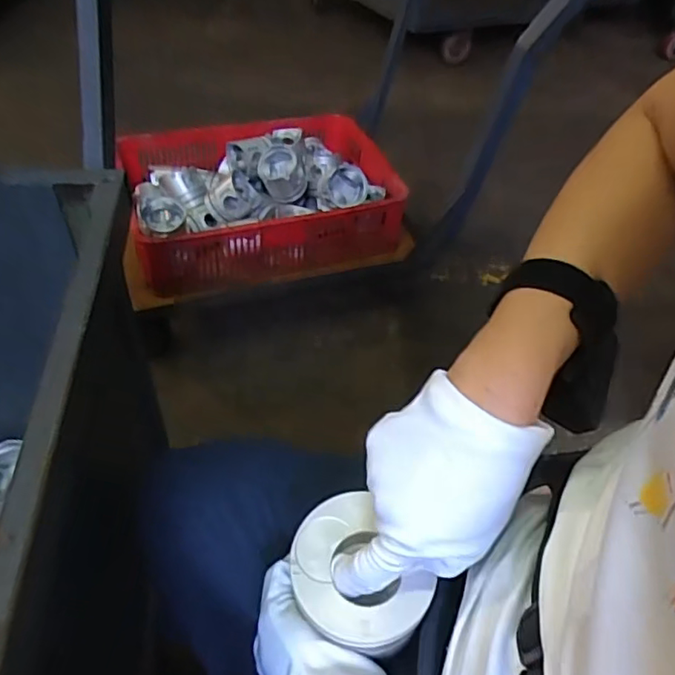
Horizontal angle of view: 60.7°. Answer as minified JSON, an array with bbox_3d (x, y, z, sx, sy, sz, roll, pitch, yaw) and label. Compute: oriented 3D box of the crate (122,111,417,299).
[{"bbox_3d":[-0.178,-0.342,1.342,0.586,0.170,0.419,-11,47,-16],"label":"crate"}]

